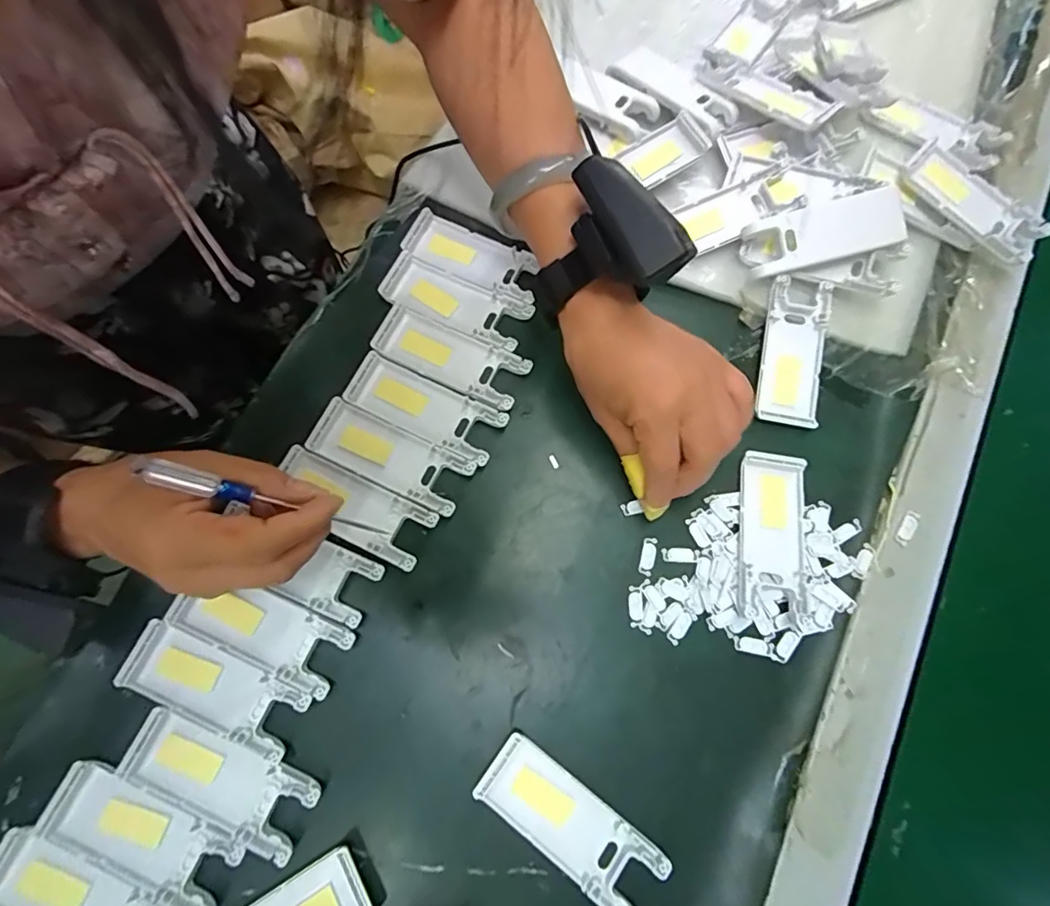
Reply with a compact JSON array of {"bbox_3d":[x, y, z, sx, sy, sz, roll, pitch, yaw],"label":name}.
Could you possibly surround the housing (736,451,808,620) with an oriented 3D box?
[{"bbox_3d":[0.156,0.050,0.323,0.040,0.011,0.100,7,75,3],"label":"housing"}]

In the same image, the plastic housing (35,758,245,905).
[{"bbox_3d":[-0.204,0.206,0.272,0.102,0.006,0.041,25,77,7],"label":"plastic housing"}]

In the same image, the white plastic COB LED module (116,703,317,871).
[{"bbox_3d":[-0.167,0.182,0.282,0.103,0.007,0.040,22,76,7],"label":"white plastic COB LED module"}]

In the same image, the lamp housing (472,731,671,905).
[{"bbox_3d":[0.024,0.203,0.281,0.104,0.012,0.039,36,78,10],"label":"lamp housing"}]

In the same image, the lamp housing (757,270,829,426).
[{"bbox_3d":[0.187,-0.069,0.354,0.040,0.015,0.101,10,75,1],"label":"lamp housing"}]

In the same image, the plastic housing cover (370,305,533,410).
[{"bbox_3d":[-0.051,-0.065,0.356,0.104,0.009,0.038,25,77,7],"label":"plastic housing cover"}]

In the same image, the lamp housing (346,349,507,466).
[{"bbox_3d":[-0.067,-0.030,0.347,0.105,0.010,0.040,25,77,7],"label":"lamp housing"}]

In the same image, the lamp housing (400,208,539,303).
[{"bbox_3d":[-0.038,-0.143,0.376,0.101,0.007,0.039,25,77,7],"label":"lamp housing"}]

